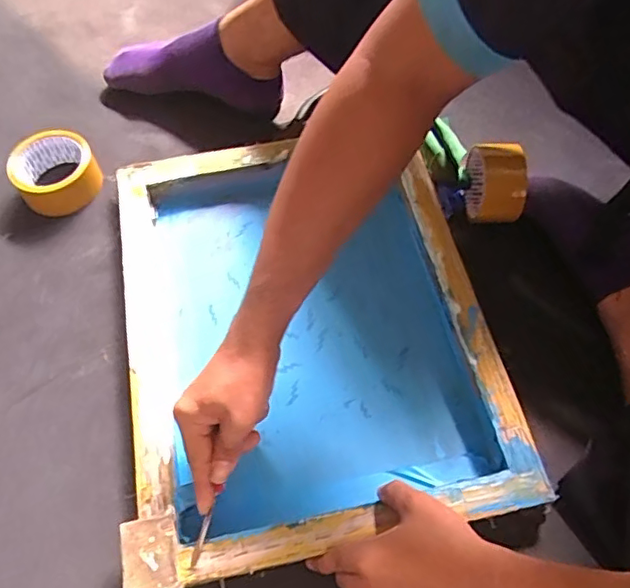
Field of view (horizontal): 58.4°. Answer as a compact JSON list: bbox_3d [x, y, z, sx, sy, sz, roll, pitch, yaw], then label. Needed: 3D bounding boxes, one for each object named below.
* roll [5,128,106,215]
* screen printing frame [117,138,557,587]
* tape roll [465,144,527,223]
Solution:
[{"bbox_3d":[-0.310,-0.148,0.677,0.097,0.058,0.086,-25,64,-13],"label":"roll"},{"bbox_3d":[-0.013,0.026,0.584,0.349,0.050,0.435,-11,62,-6],"label":"screen printing frame"},{"bbox_3d":[0.207,-0.121,0.646,0.054,0.080,0.082,-1,62,0],"label":"tape roll"}]

